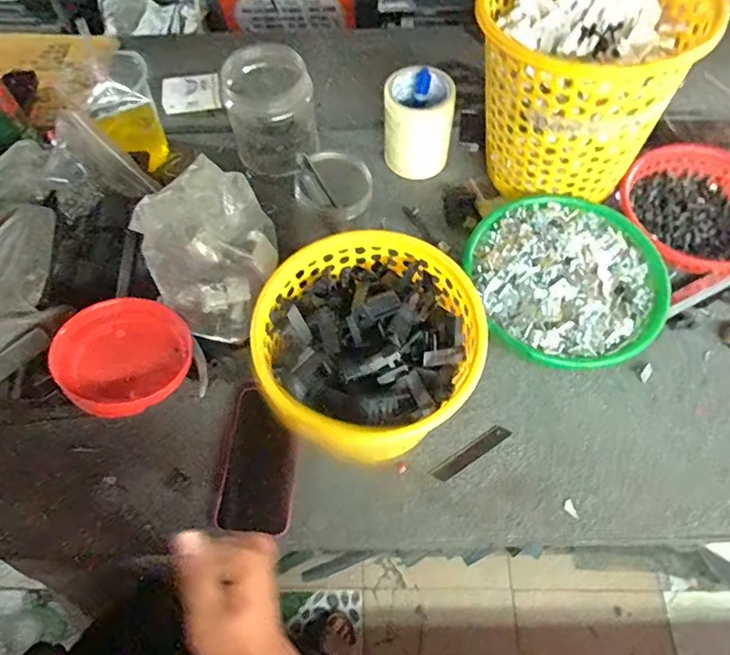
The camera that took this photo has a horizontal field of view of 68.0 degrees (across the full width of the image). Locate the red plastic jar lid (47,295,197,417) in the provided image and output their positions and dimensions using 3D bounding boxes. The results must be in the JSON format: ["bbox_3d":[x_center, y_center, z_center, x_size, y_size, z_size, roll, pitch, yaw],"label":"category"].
[{"bbox_3d":[-0.264,0.032,0.603,0.134,0.040,0.134,43,64,7],"label":"red plastic jar lid"}]

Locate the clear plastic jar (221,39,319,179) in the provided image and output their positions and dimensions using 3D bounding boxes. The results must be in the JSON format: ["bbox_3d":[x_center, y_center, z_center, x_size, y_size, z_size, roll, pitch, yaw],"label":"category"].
[{"bbox_3d":[-0.134,-0.303,0.758,0.116,0.131,0.130,-13,62,-5],"label":"clear plastic jar"}]

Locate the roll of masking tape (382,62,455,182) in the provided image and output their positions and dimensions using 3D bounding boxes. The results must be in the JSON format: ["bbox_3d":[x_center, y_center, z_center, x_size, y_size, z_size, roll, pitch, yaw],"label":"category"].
[{"bbox_3d":[0.075,-0.288,0.766,0.091,0.118,0.092,6,62,5],"label":"roll of masking tape"}]

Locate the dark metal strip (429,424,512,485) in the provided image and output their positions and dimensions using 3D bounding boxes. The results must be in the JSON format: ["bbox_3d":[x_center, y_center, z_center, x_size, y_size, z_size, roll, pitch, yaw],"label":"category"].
[{"bbox_3d":[0.121,0.143,0.617,0.100,0.004,0.019,-31,65,-14],"label":"dark metal strip"}]

